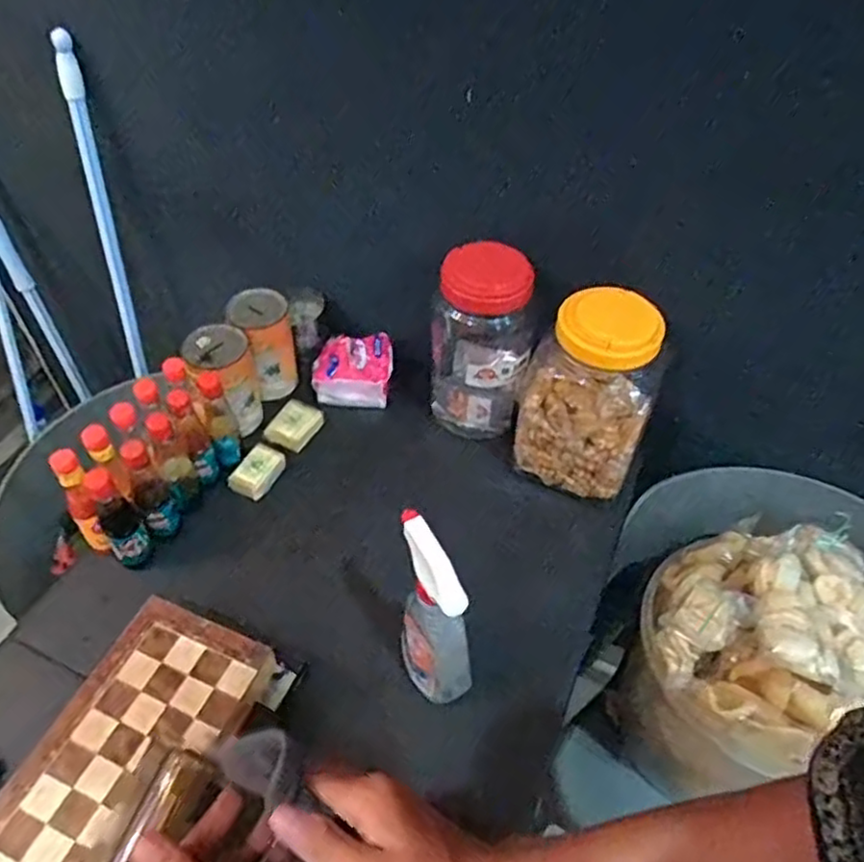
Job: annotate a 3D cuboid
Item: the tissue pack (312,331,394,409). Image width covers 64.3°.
[{"bbox_3d":[-0.113,-0.088,0.993,0.108,0.081,0.069,6,48,4],"label":"tissue pack"}]

